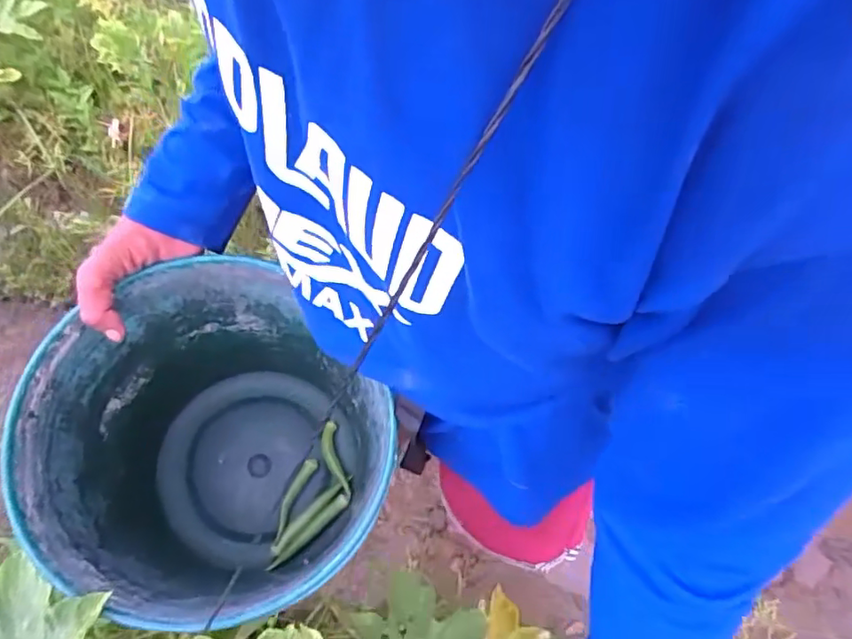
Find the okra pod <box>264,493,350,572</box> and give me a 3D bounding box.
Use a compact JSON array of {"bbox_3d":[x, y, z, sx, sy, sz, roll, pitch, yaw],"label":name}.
[{"bbox_3d":[-0.143,0.257,0.720,0.117,0.010,0.018,-41,67,-18],"label":"okra pod"}]

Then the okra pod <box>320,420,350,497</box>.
[{"bbox_3d":[-0.119,0.180,0.760,0.024,0.012,0.096,-14,61,-5],"label":"okra pod"}]

